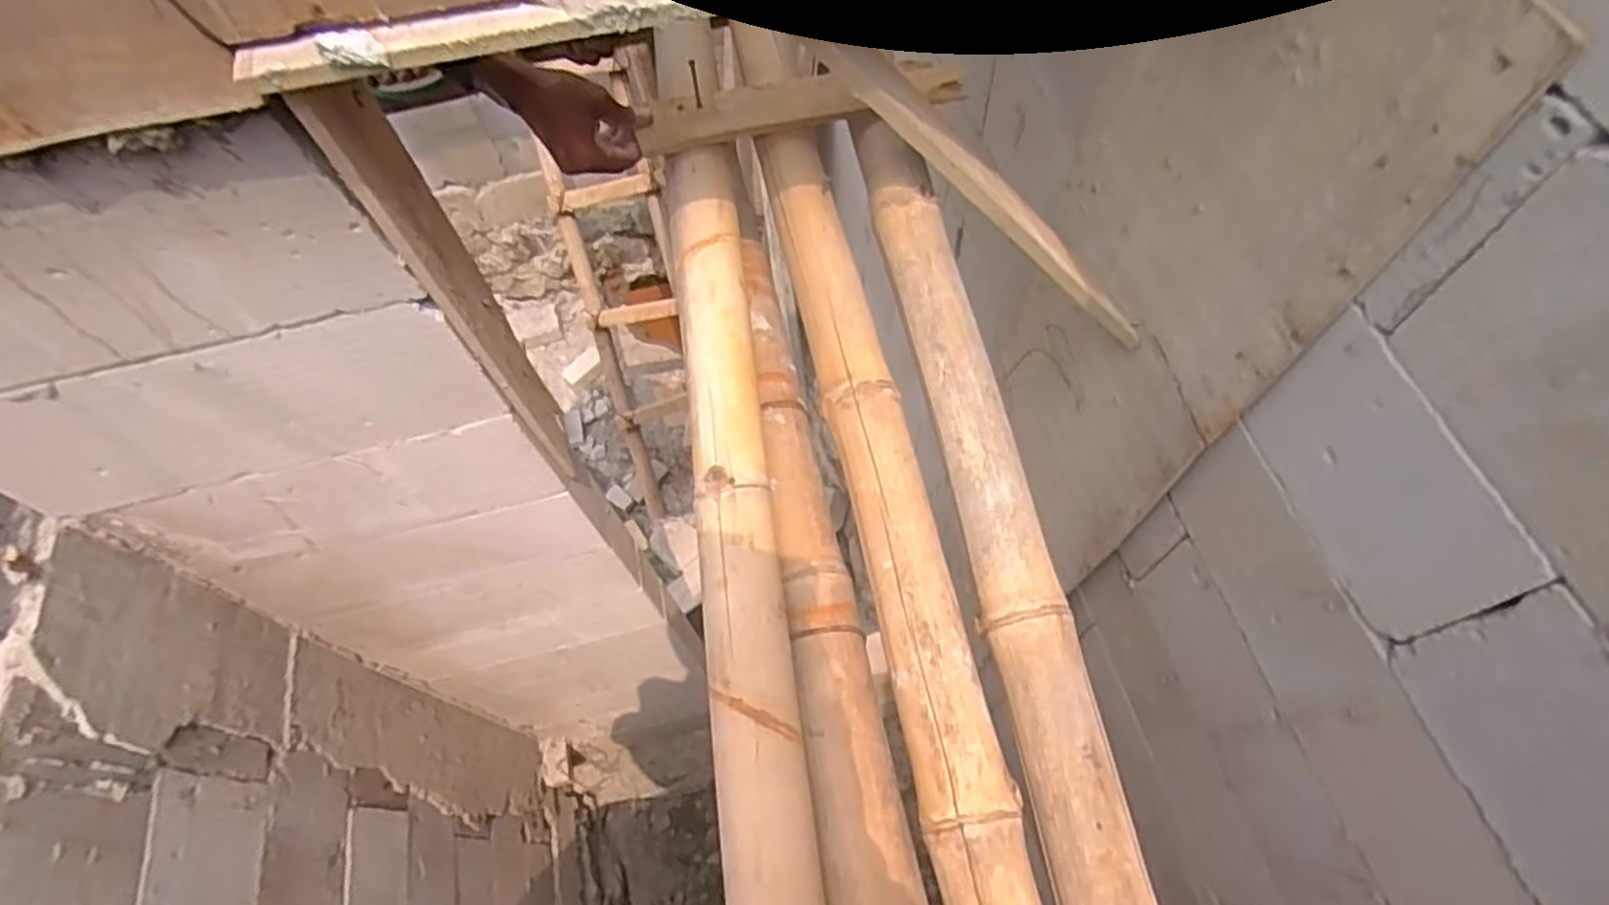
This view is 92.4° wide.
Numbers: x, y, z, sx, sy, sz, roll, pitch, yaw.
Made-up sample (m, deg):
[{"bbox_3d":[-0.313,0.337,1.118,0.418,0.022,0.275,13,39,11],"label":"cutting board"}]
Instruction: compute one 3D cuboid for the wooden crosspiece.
[{"bbox_3d":[0.001,-0.334,0.742,0.309,0.033,0.050,-11,62,-3],"label":"wooden crosspiece"}]

